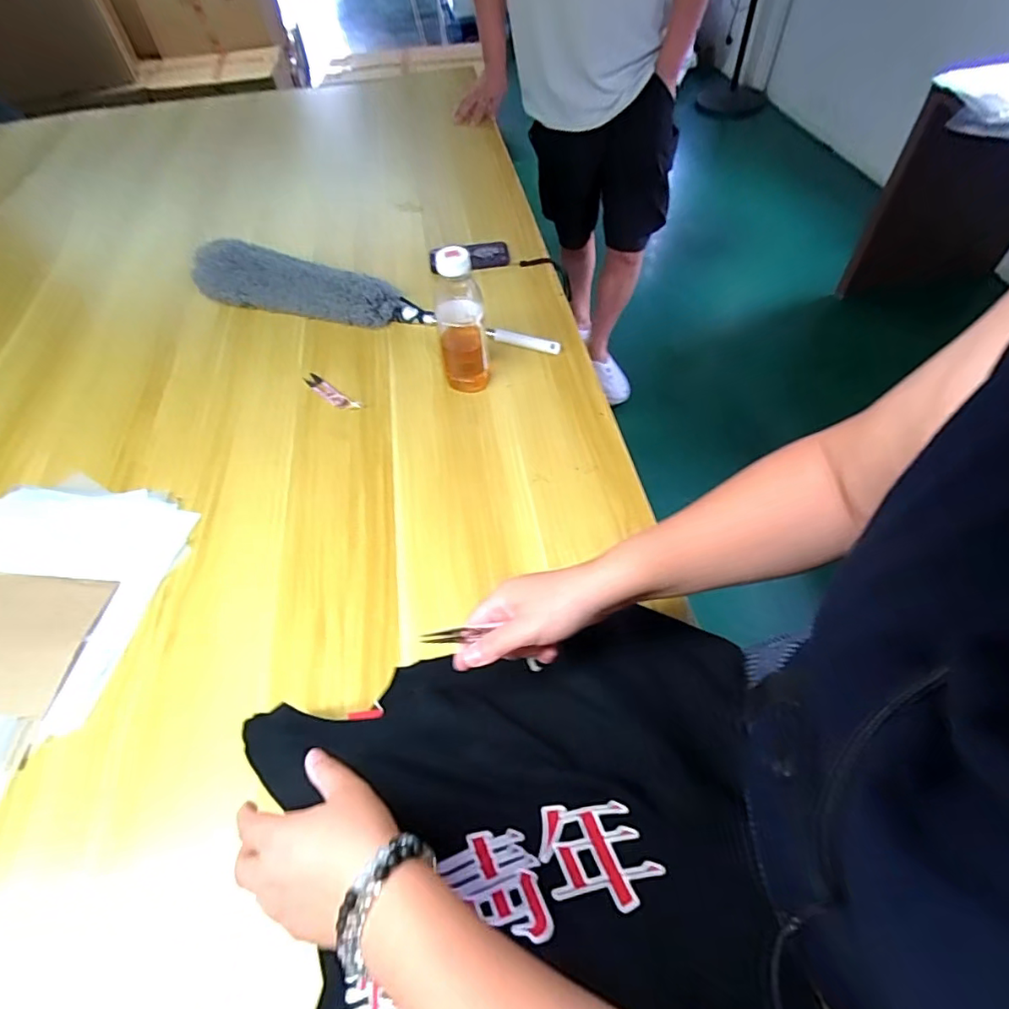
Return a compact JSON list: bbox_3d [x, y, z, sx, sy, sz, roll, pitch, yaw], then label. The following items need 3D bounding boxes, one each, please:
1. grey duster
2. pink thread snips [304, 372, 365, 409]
[{"bbox_3d":[-0.216,-0.352,0.886,0.622,0.122,0.067,10,57,10],"label":"grey duster"},{"bbox_3d":[-0.269,-0.173,0.818,0.126,0.011,0.027,34,64,24],"label":"pink thread snips"}]

